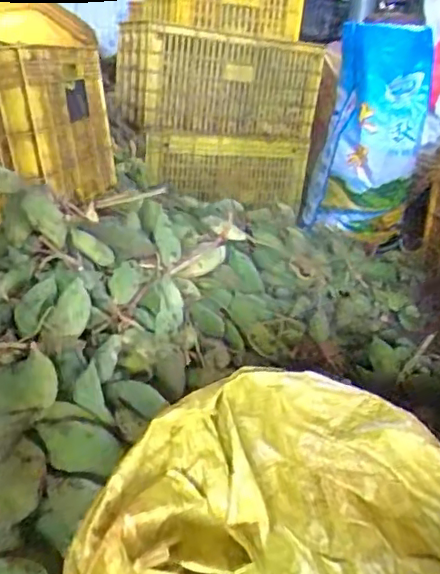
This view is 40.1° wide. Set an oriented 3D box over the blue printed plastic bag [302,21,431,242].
[{"bbox_3d":[0.412,-0.432,1.672,0.260,0.546,0.326,9,20,10],"label":"blue printed plastic bag"}]

